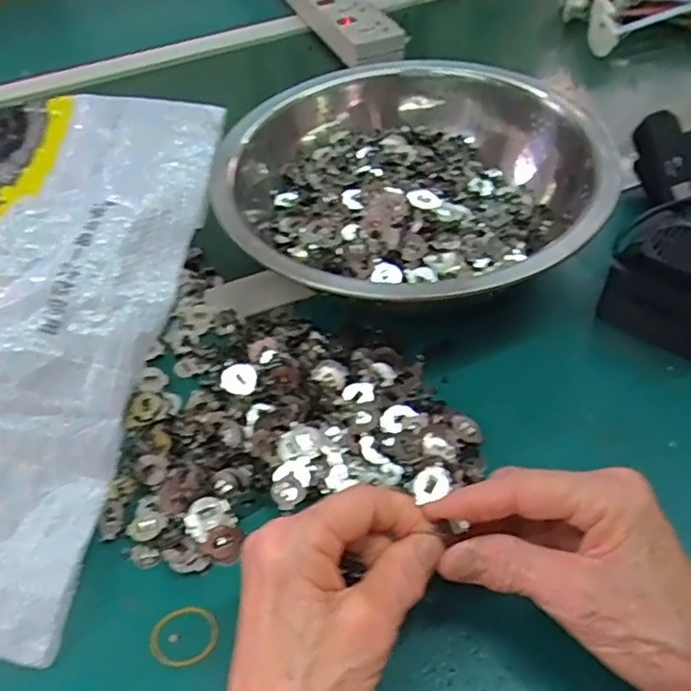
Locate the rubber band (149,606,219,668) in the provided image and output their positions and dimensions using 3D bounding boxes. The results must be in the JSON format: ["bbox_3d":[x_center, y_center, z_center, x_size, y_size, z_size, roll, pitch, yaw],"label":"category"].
[{"bbox_3d":[-0.077,0.139,0.293,0.034,0.004,0.026,-6,60,3],"label":"rubber band"}]

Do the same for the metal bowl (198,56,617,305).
[{"bbox_3d":[0.046,-0.117,0.437,0.245,0.095,0.245,-3,48,4],"label":"metal bowl"}]

